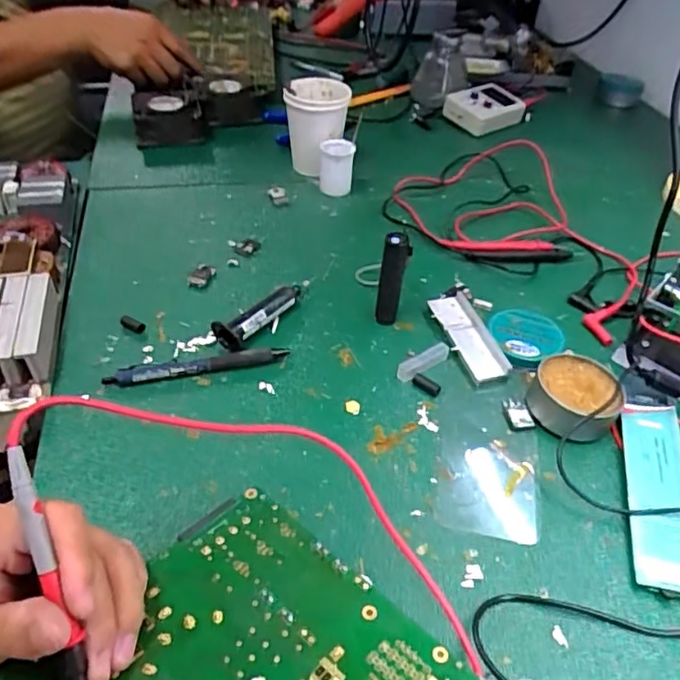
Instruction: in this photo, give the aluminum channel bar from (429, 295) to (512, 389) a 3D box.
[{"bbox_3d":[0.106,-0.005,0.512,0.035,0.016,0.093,-9,44,-12],"label":"aluminum channel bar"}]

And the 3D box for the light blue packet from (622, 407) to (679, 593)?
[{"bbox_3d":[0.213,0.100,0.412,0.041,0.014,0.139,10,43,9],"label":"light blue packet"}]

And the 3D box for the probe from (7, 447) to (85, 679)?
[{"bbox_3d":[-0.123,0.111,0.266,0.009,0.007,0.133,-16,90,-19],"label":"probe"}]

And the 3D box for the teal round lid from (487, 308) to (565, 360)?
[{"bbox_3d":[0.157,-0.004,0.523,0.060,0.014,0.057,1,43,-1],"label":"teal round lid"}]

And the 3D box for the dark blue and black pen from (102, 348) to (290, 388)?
[{"bbox_3d":[-0.108,0.021,0.474,0.136,0.018,0.017,-9,44,-11],"label":"dark blue and black pen"}]

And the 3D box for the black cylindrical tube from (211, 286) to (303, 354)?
[{"bbox_3d":[-0.068,-0.023,0.514,0.026,0.020,0.088,26,48,24],"label":"black cylindrical tube"}]

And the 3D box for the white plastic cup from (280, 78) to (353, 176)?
[{"bbox_3d":[-0.023,-0.241,0.697,0.073,0.090,0.086,12,43,11],"label":"white plastic cup"}]

